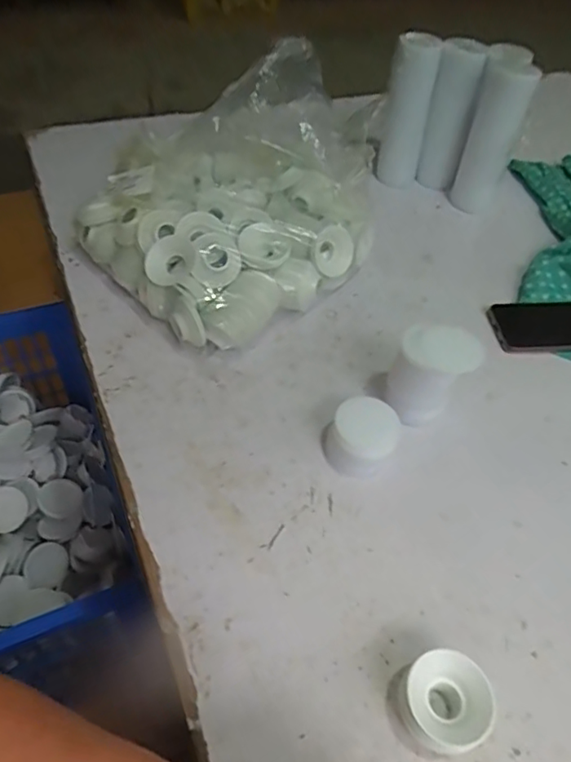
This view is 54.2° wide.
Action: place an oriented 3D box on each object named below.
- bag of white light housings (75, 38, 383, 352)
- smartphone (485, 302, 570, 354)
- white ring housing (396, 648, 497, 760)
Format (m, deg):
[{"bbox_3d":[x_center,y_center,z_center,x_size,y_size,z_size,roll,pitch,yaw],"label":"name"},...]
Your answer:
[{"bbox_3d":[-0.056,-0.234,0.654,0.323,0.206,0.268,-34,60,-29],"label":"bag of white light housings"},{"bbox_3d":[0.331,-0.066,0.672,0.167,0.012,0.079,0,50,-5],"label":"smartphone"},{"bbox_3d":[0.107,0.220,0.381,0.057,0.038,0.057,-22,55,-22],"label":"white ring housing"}]

